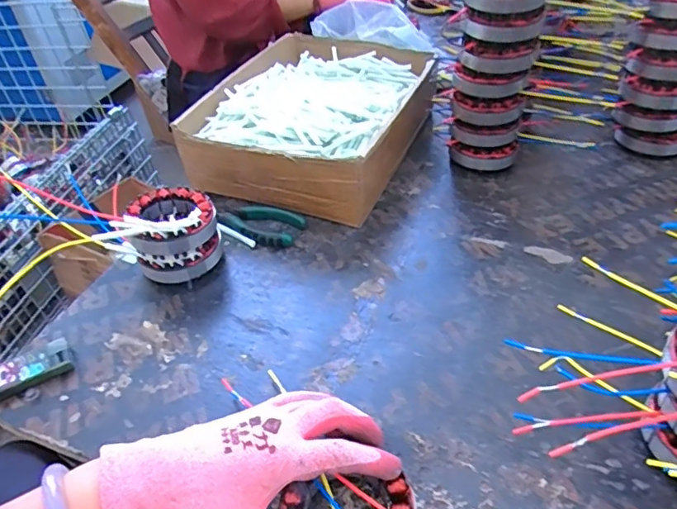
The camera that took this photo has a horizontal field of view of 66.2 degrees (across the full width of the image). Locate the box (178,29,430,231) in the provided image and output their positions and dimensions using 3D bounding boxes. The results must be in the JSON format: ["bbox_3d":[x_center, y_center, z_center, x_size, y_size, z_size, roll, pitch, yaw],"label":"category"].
[{"bbox_3d":[-0.022,-0.190,0.681,0.234,0.090,0.313,14,46,20],"label":"box"}]

